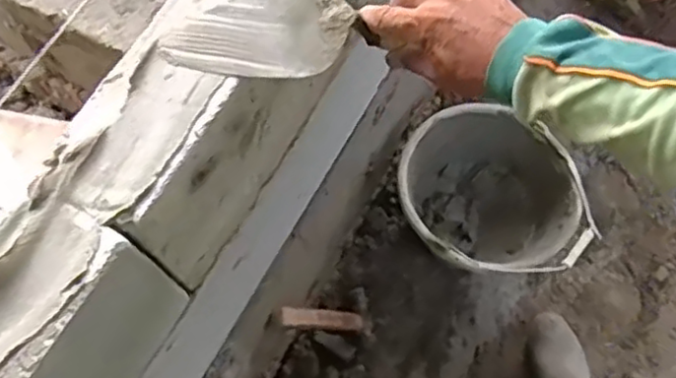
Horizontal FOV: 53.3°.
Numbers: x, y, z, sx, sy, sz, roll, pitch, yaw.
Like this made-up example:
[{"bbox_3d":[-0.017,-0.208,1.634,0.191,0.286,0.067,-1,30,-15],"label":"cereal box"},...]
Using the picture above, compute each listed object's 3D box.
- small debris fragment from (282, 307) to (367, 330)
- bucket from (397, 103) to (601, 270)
[{"bbox_3d":[-0.020,0.219,1.131,0.018,0.258,0.029,-27,65,25],"label":"small debris fragment"},{"bbox_3d":[0.264,0.038,1.217,0.333,0.241,0.288,34,72,15],"label":"bucket"}]

